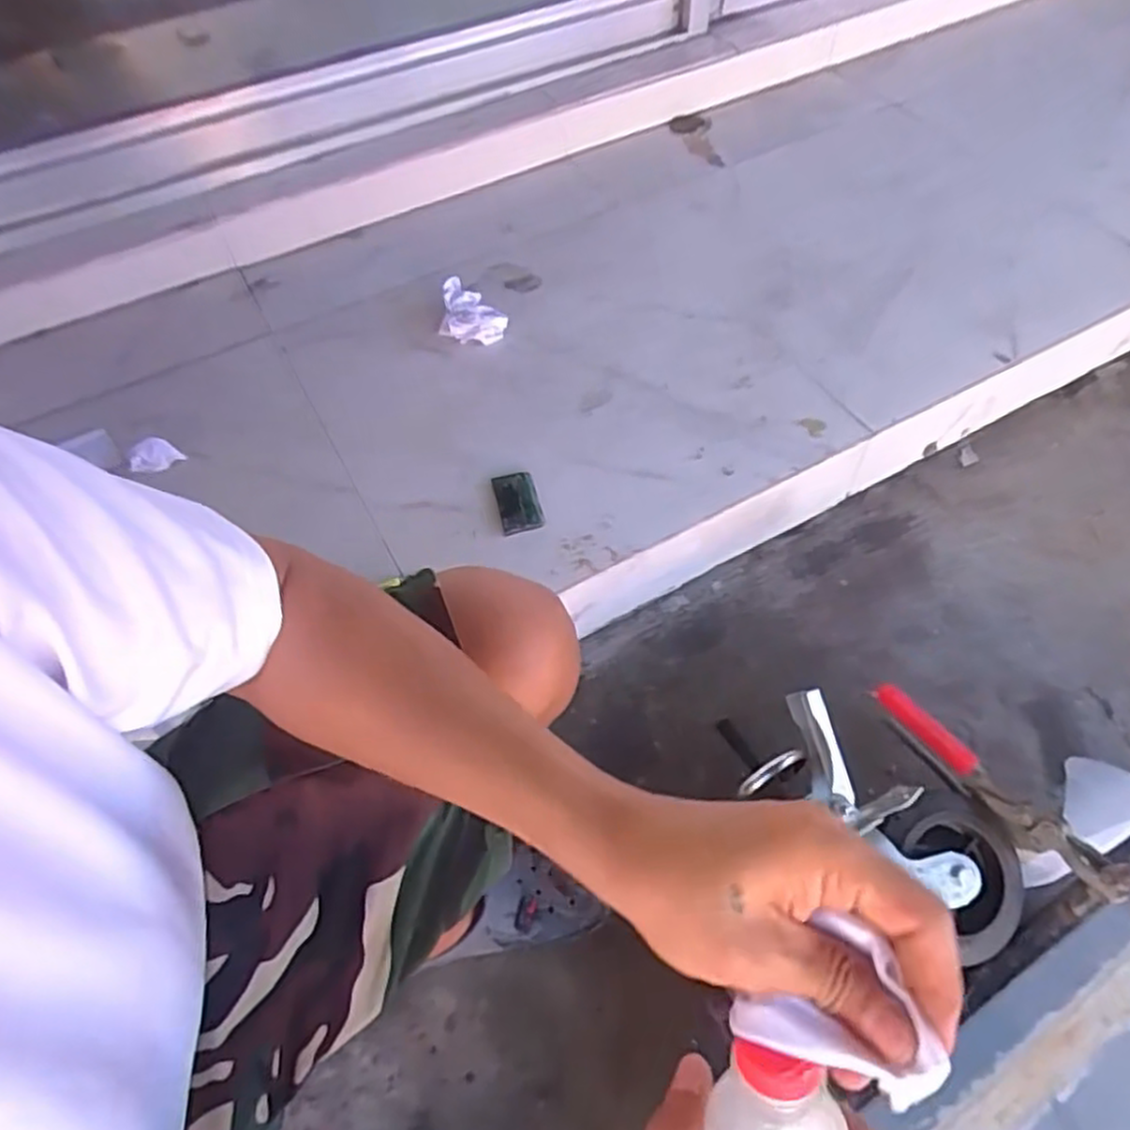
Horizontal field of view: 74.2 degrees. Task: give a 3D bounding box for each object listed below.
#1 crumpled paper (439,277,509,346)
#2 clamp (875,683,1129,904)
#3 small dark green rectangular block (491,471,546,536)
[{"bbox_3d":[-0.131,-0.371,1.089,0.093,0.033,0.101,0,56,3],"label":"crumpled paper"},{"bbox_3d":[0.401,0.210,0.710,0.027,0.090,0.248,-34,61,-18],"label":"clamp"},{"bbox_3d":[-0.058,-0.079,0.924,0.052,0.013,0.087,-13,56,-6],"label":"small dark green rectangular block"}]

